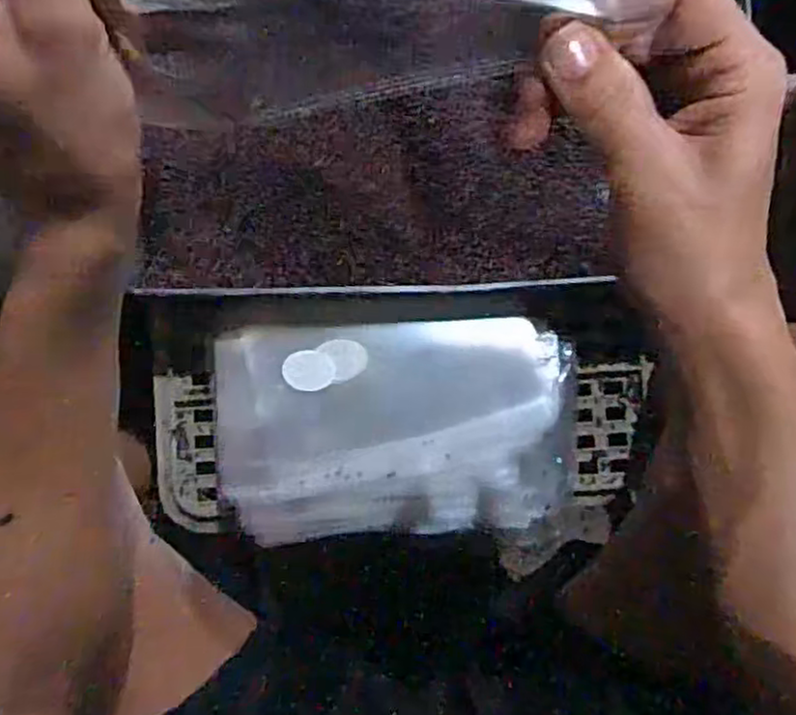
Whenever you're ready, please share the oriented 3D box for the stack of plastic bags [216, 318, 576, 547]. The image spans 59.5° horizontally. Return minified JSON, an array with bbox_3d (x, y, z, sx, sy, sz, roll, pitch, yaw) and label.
[{"bbox_3d":[-0.001,0.051,0.517,0.262,0.025,0.151,-3,87,0],"label":"stack of plastic bags"}]

